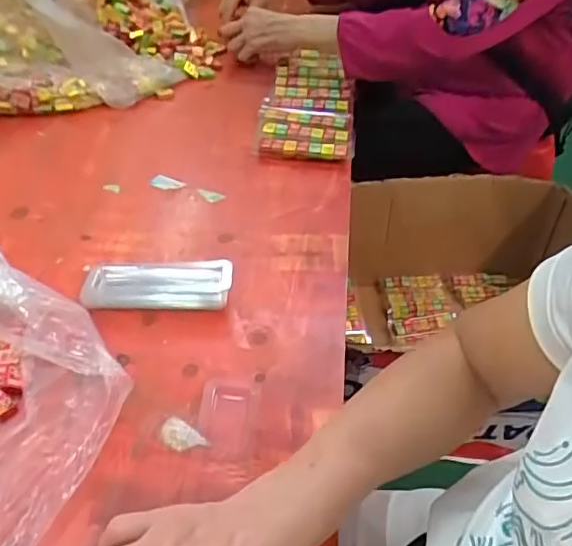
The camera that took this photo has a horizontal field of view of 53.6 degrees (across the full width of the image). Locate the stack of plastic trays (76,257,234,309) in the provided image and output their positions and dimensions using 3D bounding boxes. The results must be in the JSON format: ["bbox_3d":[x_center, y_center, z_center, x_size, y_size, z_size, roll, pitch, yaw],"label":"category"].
[{"bbox_3d":[-0.122,0.011,0.550,0.137,0.036,0.053,2,43,-1],"label":"stack of plastic trays"}]

